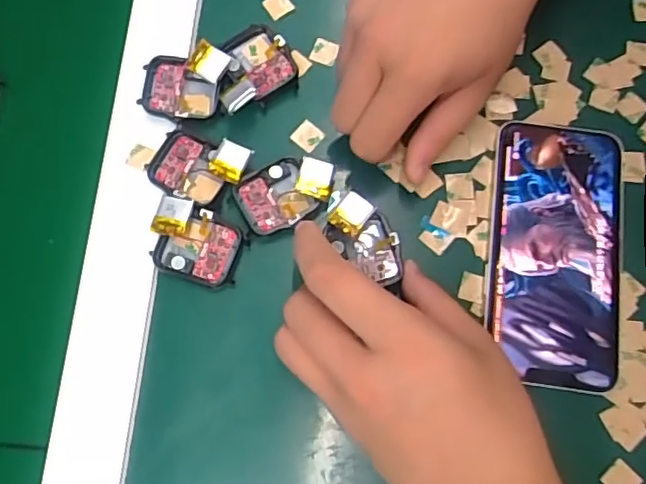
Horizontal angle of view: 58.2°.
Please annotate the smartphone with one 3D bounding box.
[{"bbox_3d":[0.128,0.004,0.320,0.072,0.011,0.145,7,78,2],"label":"smartphone"}]

